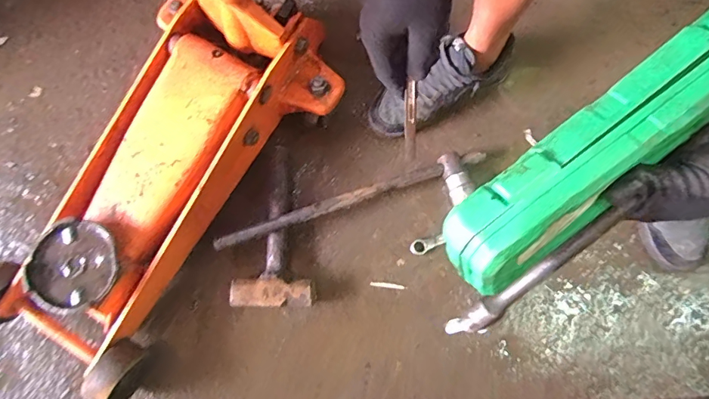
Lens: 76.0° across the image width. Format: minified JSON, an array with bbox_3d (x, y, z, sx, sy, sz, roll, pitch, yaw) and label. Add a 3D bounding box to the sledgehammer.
[{"bbox_3d":[-0.124,0.039,0.729,0.122,0.039,0.257,0,77,2],"label":"sledgehammer"}]

